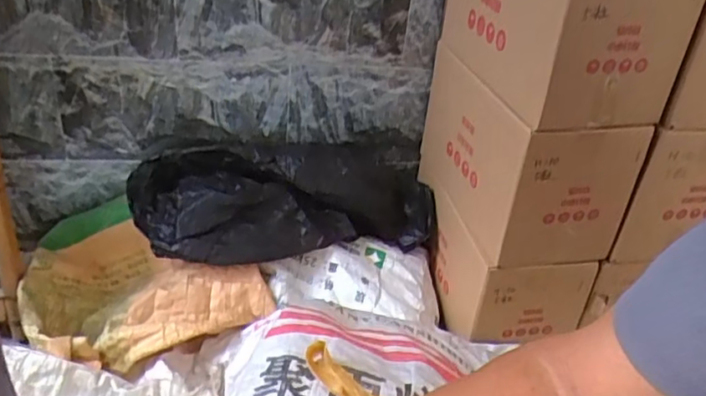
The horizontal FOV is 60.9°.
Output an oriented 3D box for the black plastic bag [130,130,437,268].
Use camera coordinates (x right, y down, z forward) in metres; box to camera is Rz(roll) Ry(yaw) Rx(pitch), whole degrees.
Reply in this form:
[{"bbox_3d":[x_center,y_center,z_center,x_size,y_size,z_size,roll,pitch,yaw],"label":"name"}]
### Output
[{"bbox_3d":[-0.092,-0.011,1.100,0.584,0.110,0.250,-1,66,-29],"label":"black plastic bag"}]

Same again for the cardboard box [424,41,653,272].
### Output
[{"bbox_3d":[0.282,-0.097,1.084,0.213,0.237,0.431,-2,32,-15],"label":"cardboard box"}]

